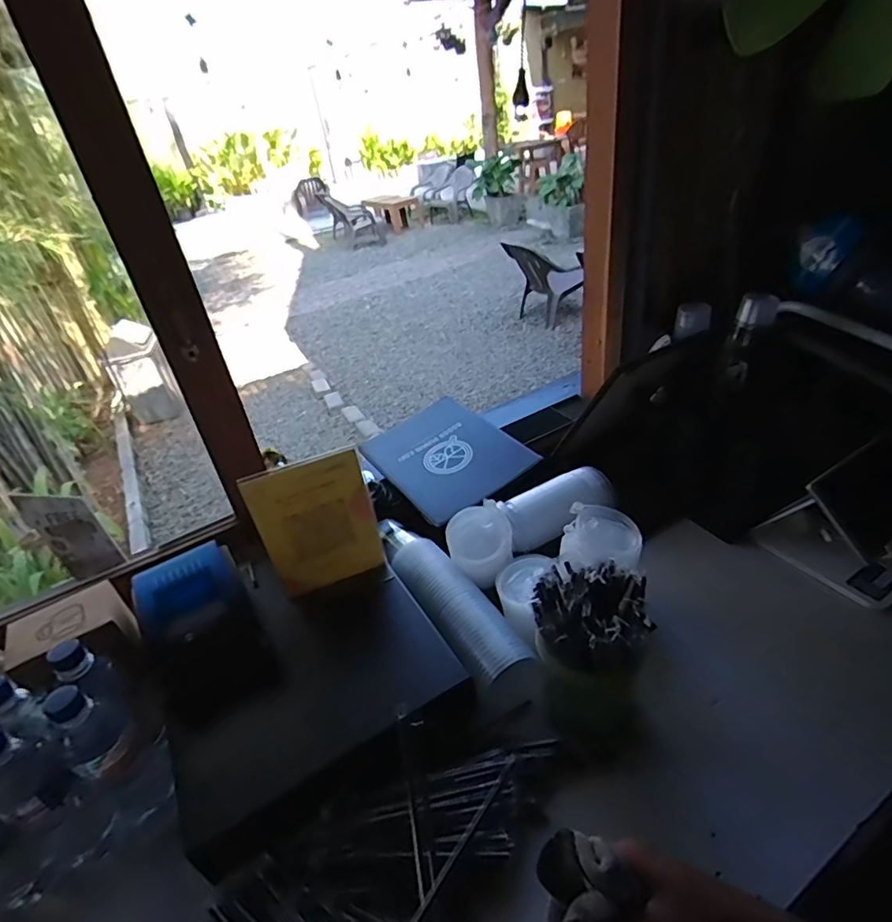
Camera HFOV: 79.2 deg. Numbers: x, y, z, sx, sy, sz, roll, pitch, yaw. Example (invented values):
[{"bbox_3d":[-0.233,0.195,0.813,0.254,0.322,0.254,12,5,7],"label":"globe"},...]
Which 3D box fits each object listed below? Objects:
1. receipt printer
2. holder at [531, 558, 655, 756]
[{"bbox_3d":[-0.304,0.214,0.683,0.122,0.133,0.154,-25,39,-23],"label":"receipt printer"},{"bbox_3d":[0.163,0.222,0.615,0.116,0.185,0.137,2,36,13],"label":"holder"}]

